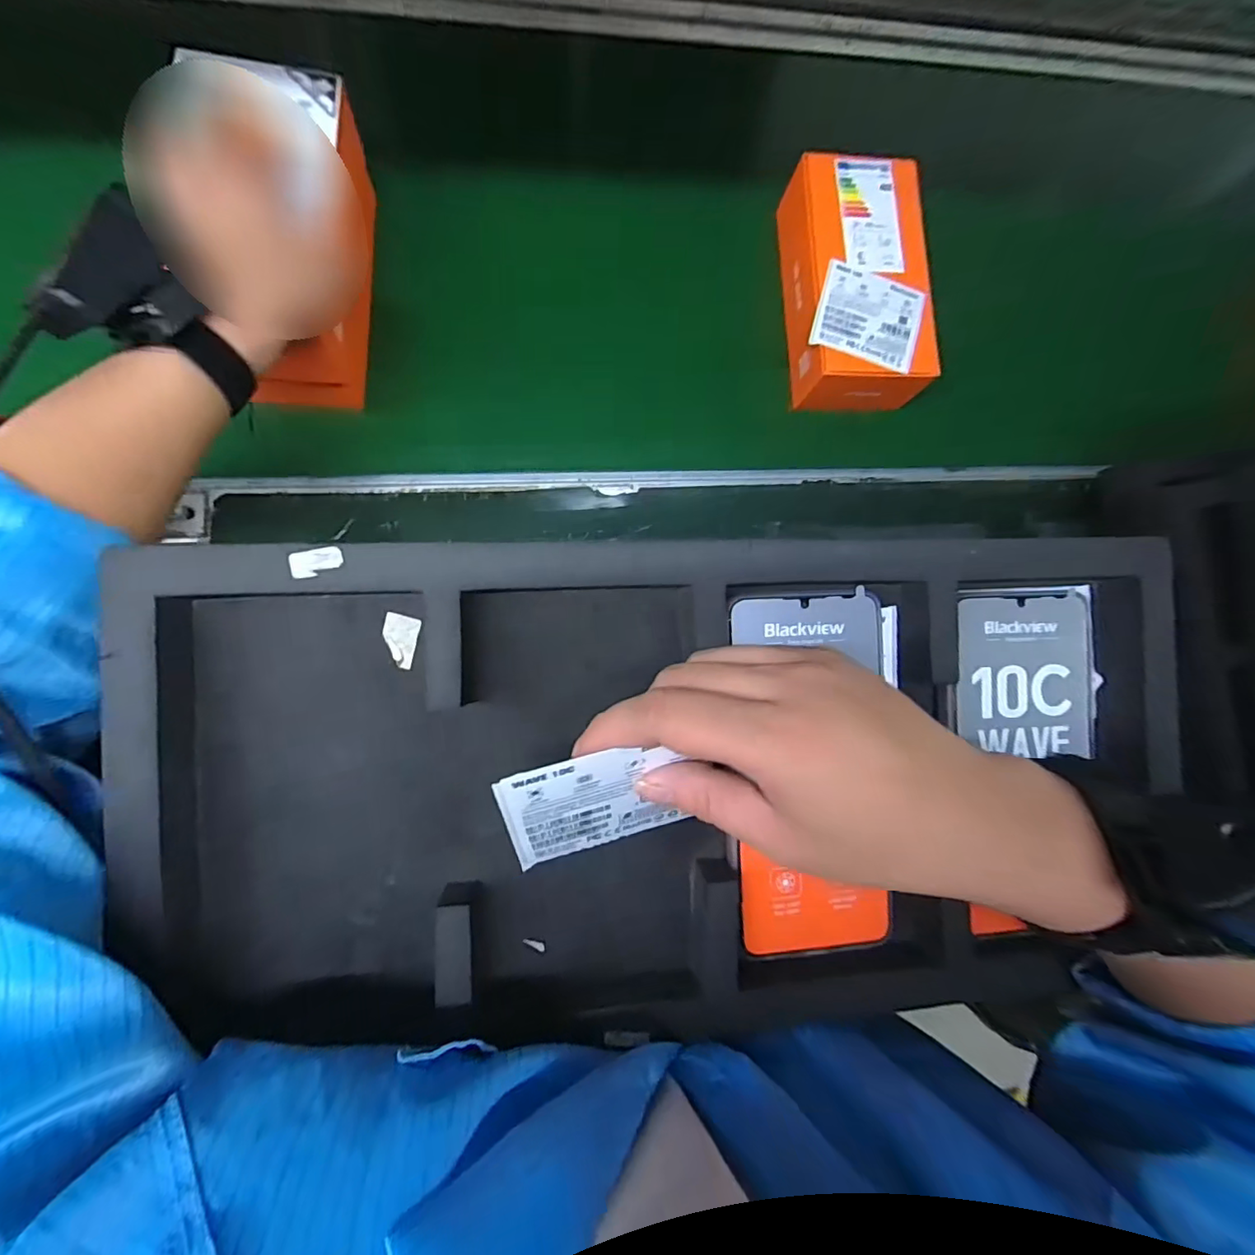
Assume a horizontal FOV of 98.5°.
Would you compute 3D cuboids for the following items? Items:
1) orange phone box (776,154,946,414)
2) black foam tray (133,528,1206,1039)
[{"bbox_3d":[0.194,-0.293,0.463,0.107,0.057,0.193,-5,84,-8],"label":"orange phone box"},{"bbox_3d":[0.033,0.068,0.250,0.455,0.047,0.218,-3,84,-7],"label":"black foam tray"}]

